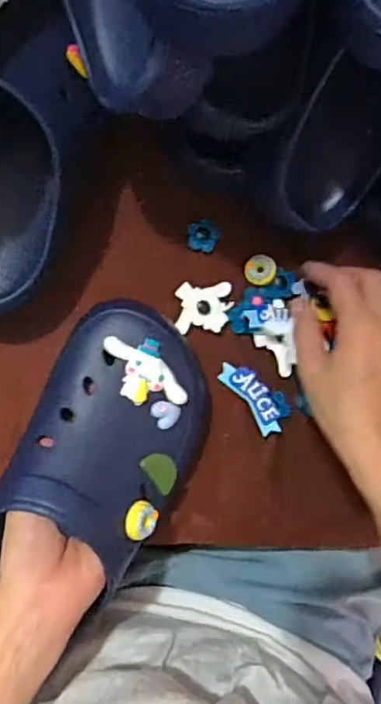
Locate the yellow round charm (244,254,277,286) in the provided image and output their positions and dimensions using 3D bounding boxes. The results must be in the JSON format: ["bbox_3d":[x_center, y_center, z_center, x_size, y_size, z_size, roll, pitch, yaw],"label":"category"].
[{"bbox_3d":[0.055,-0.064,0.471,0.024,0.005,0.024,-3,76,13],"label":"yellow round charm"}]

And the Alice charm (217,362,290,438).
[{"bbox_3d":[0.050,0.031,0.455,0.030,0.015,0.059,-39,91,-10],"label":"Alice charm"}]

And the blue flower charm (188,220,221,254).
[{"bbox_3d":[0.009,-0.090,0.466,0.024,0.004,0.024,1,85,-8],"label":"blue flower charm"}]

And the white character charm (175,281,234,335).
[{"bbox_3d":[0.011,-0.034,0.460,0.043,0.004,0.037,-3,85,-9],"label":"white character charm"}]

